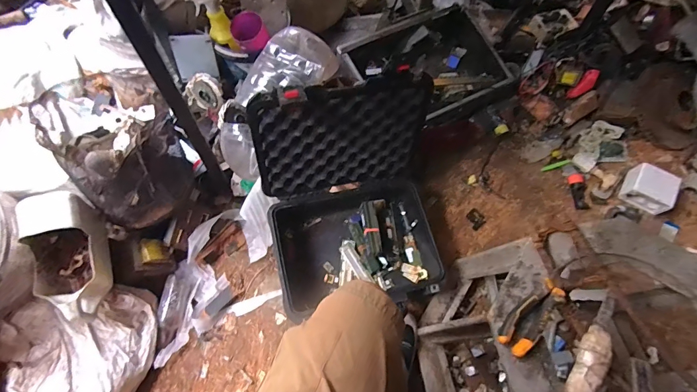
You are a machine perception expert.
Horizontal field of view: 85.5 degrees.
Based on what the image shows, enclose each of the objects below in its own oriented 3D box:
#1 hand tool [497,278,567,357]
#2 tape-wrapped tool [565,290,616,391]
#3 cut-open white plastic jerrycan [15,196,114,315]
[{"bbox_3d":[0.267,0.177,0.550,0.118,0.028,0.047,-38,69,-16],"label":"hand tool"},{"bbox_3d":[0.357,0.220,0.548,0.033,0.036,0.191,31,68,15],"label":"tape-wrapped tool"},{"bbox_3d":[-0.565,0.117,0.763,0.100,0.163,0.200,-7,63,-2],"label":"cut-open white plastic jerrycan"}]

